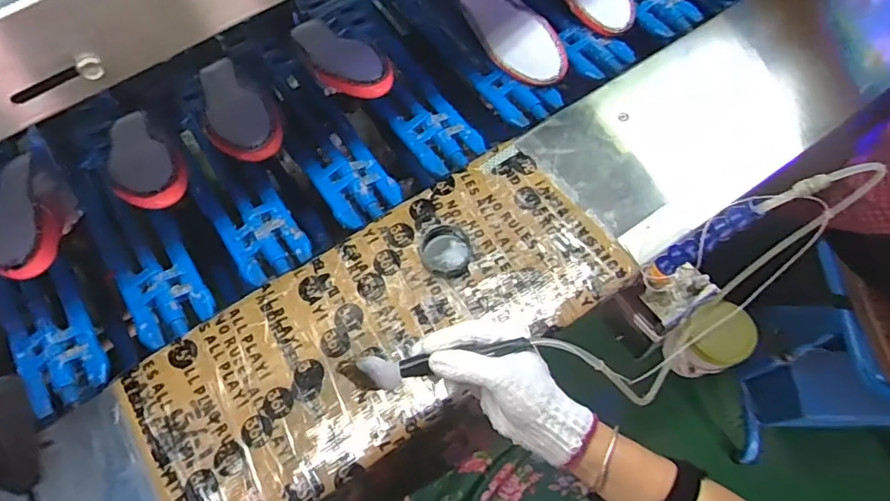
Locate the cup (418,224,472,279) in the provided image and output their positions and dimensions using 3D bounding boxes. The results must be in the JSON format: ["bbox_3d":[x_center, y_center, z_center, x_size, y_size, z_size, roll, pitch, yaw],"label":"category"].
[{"bbox_3d":[0.000,0.001,0.651,0.061,0.017,0.063,-1,64,3],"label":"cup"}]

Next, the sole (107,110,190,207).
[{"bbox_3d":[-0.380,-0.121,0.677,0.074,0.031,0.209,-34,51,-14],"label":"sole"}]

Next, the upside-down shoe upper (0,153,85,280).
[{"bbox_3d":[-0.510,-0.042,0.672,0.073,0.064,0.229,-24,45,-11],"label":"upside-down shoe upper"}]

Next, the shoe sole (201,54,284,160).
[{"bbox_3d":[-0.280,-0.191,0.700,0.078,0.034,0.230,-32,54,-13],"label":"shoe sole"}]

